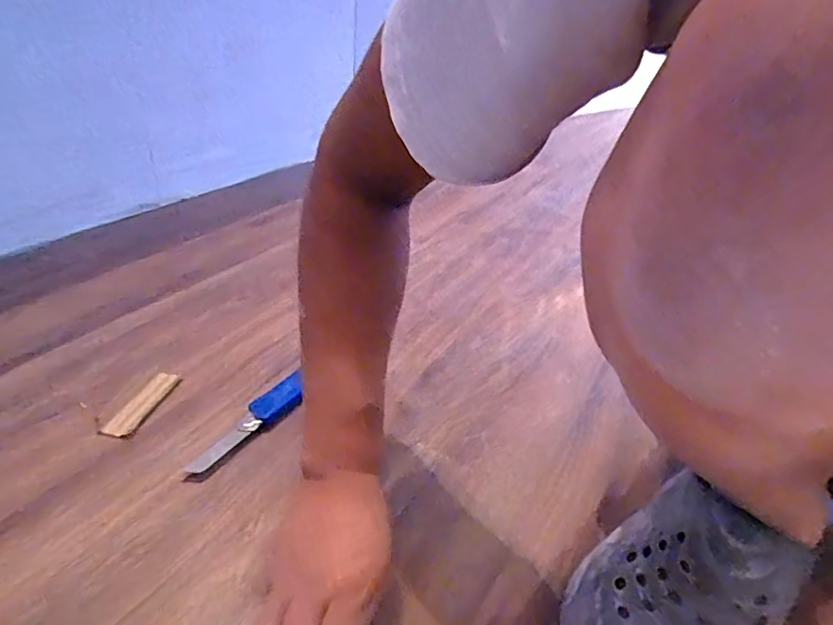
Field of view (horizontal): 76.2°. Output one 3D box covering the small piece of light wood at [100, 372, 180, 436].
[{"bbox_3d":[-0.291,0.095,0.564,0.027,0.004,0.095,11,33,7],"label":"small piece of light wood"}]

